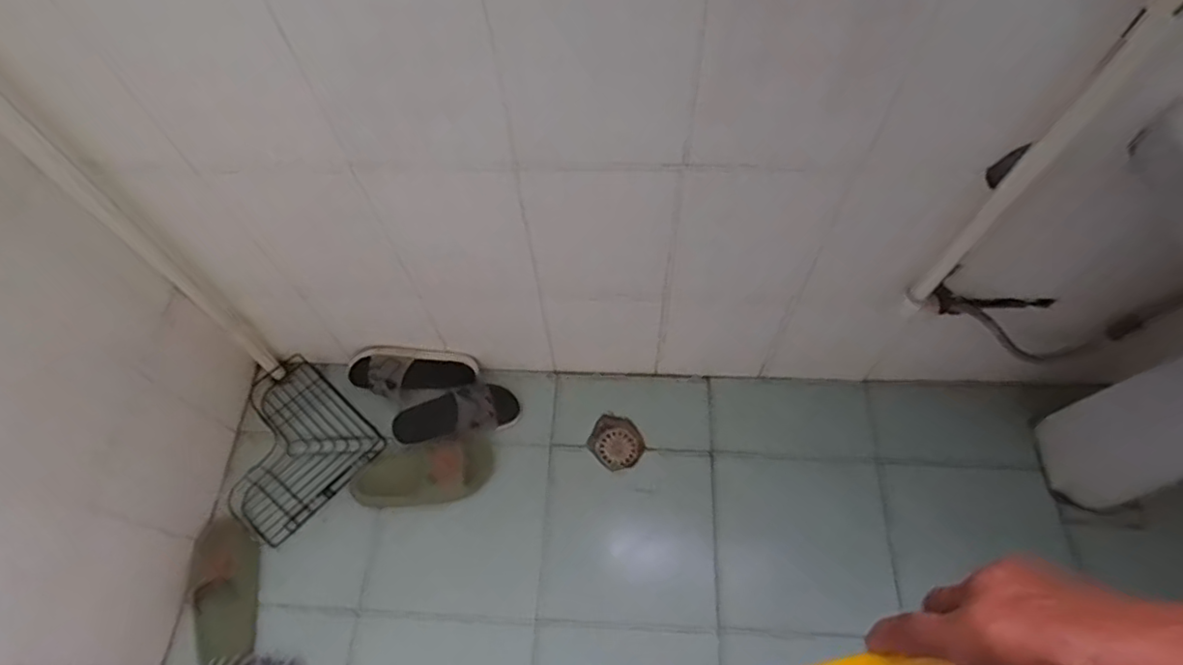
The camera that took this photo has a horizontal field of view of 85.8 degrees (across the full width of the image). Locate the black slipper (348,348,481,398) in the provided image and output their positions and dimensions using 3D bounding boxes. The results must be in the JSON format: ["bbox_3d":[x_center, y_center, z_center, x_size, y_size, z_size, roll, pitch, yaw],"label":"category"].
[{"bbox_3d":[-0.322,0.071,1.145,0.240,0.073,0.073,3,63,3],"label":"black slipper"}]

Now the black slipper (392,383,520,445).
[{"bbox_3d":[-0.242,0.148,1.121,0.216,0.066,0.088,-18,64,-8],"label":"black slipper"}]

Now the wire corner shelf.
[{"bbox_3d":[-0.541,0.201,1.133,0.250,0.038,0.247,38,70,18],"label":"wire corner shelf"}]

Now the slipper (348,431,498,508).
[{"bbox_3d":[-0.292,0.243,1.091,0.249,0.065,0.115,-6,63,-2],"label":"slipper"}]

